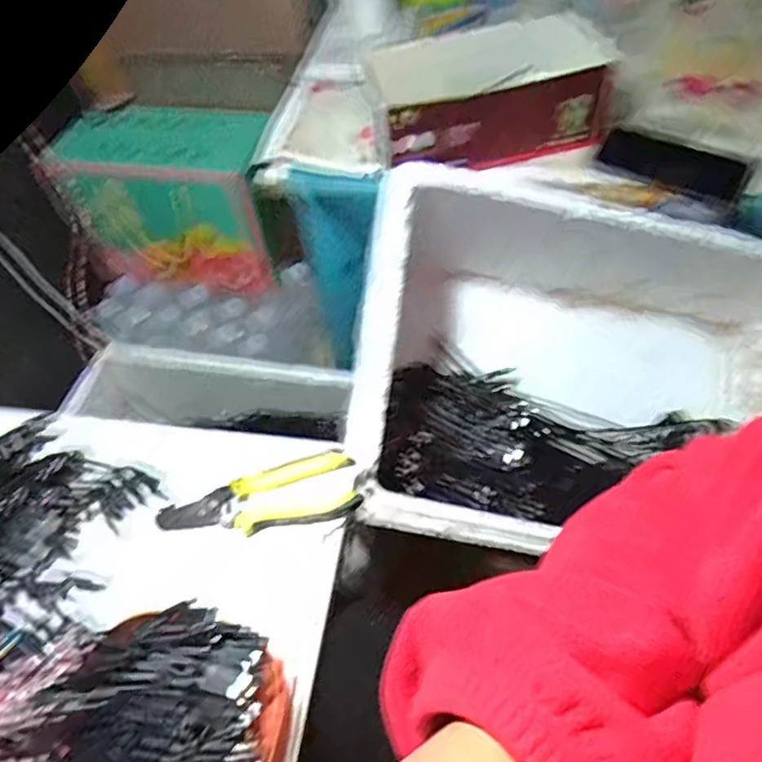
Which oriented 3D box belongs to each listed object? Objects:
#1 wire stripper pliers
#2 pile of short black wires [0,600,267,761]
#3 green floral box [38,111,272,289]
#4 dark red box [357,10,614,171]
[{"bbox_3d":[-0.098,0.099,0.485,0.157,0.014,0.061,-18,55,-8],"label":"wire stripper pliers"},{"bbox_3d":[-0.155,0.197,0.370,0.171,0.034,0.131,12,56,13],"label":"pile of short black wires"},{"bbox_3d":[-0.325,-0.296,0.996,0.318,0.231,0.151,7,55,10],"label":"green floral box"},{"bbox_3d":[0.117,-0.316,0.682,0.251,0.096,0.119,-11,54,-4],"label":"dark red box"}]

